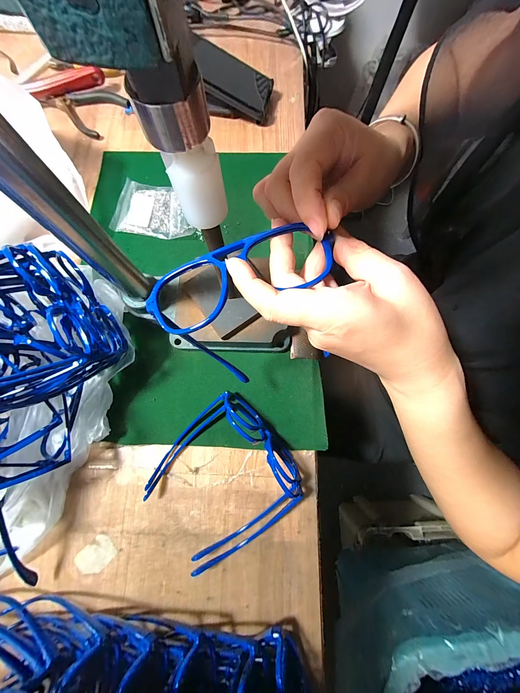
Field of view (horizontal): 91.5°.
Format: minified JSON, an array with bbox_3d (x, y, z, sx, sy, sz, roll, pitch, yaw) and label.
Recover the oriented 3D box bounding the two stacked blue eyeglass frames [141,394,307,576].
[{"bbox_3d":[-0.040,0.141,0.266,0.140,0.039,0.139,-39,80,-9],"label":"two stacked blue eyeglass frames"}]

